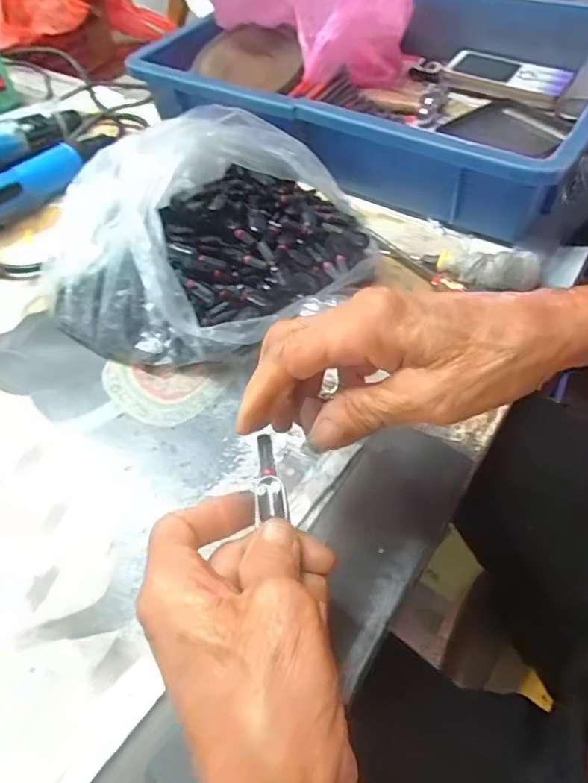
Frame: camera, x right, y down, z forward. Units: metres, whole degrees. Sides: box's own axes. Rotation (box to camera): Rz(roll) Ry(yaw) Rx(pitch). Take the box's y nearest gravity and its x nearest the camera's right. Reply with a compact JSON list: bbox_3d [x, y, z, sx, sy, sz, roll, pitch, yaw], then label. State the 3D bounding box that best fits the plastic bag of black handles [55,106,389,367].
[{"bbox_3d":[-0.060,-0.117,0.388,0.233,0.092,0.190,2,54,7],"label":"plastic bag of black handles"}]

